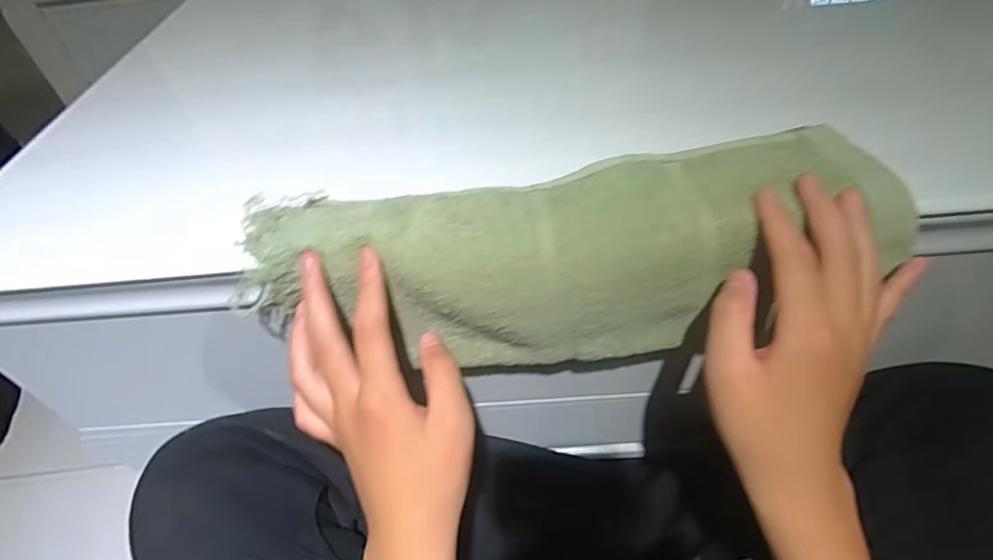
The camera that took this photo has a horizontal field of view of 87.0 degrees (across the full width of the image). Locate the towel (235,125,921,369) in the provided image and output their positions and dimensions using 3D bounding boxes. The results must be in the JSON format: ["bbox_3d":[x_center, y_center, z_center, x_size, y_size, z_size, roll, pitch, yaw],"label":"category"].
[{"bbox_3d":[0.042,-0.009,0.345,0.383,0.117,0.075,-7,45,2],"label":"towel"}]

